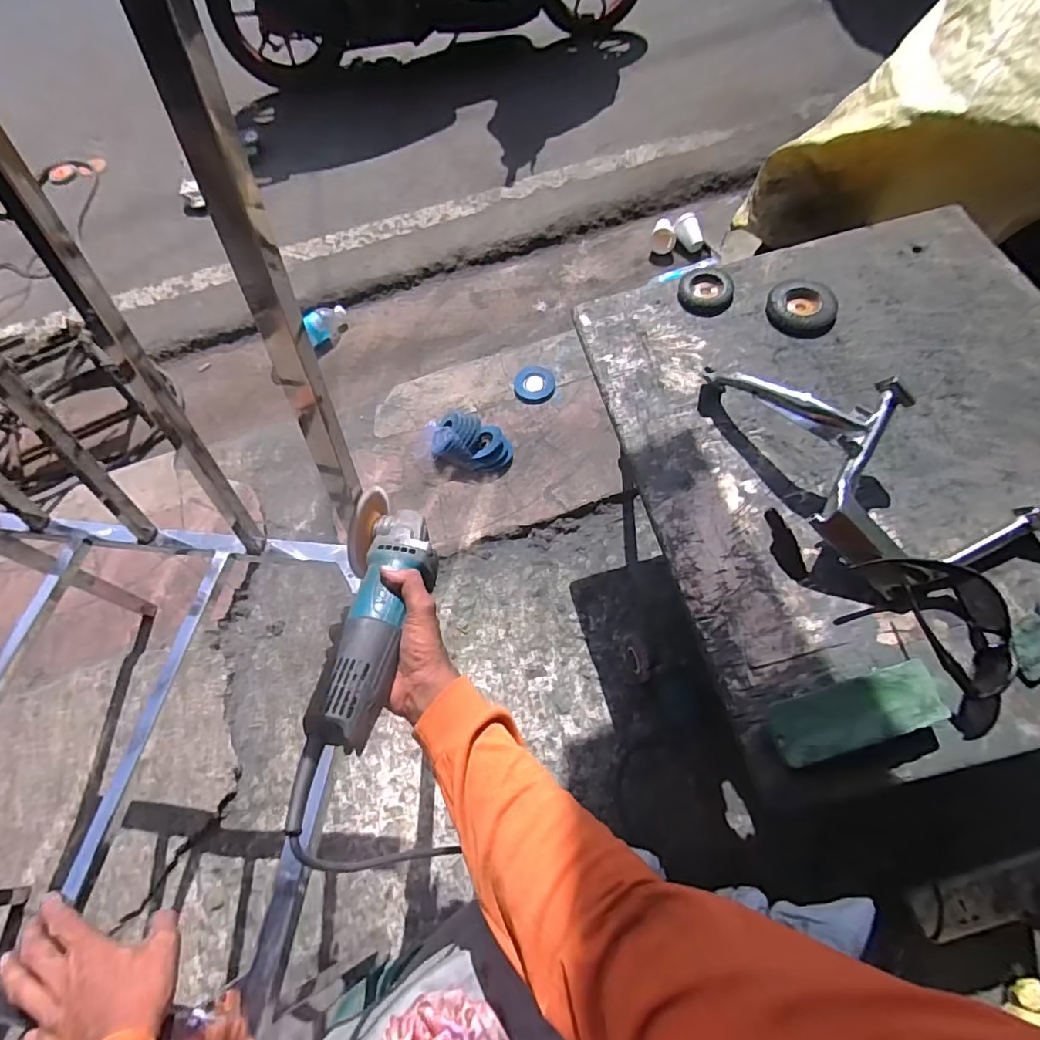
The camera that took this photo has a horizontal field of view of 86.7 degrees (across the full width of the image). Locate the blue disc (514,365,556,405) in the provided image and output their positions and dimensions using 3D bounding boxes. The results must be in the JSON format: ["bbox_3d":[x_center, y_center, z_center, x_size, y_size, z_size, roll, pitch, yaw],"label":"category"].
[{"bbox_3d":[0.035,-0.333,1.348,0.097,0.017,0.118,-8,62,1],"label":"blue disc"}]

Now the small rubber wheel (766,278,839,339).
[{"bbox_3d":[0.438,-0.329,0.855,0.103,0.040,0.097,-2,63,4],"label":"small rubber wheel"}]

